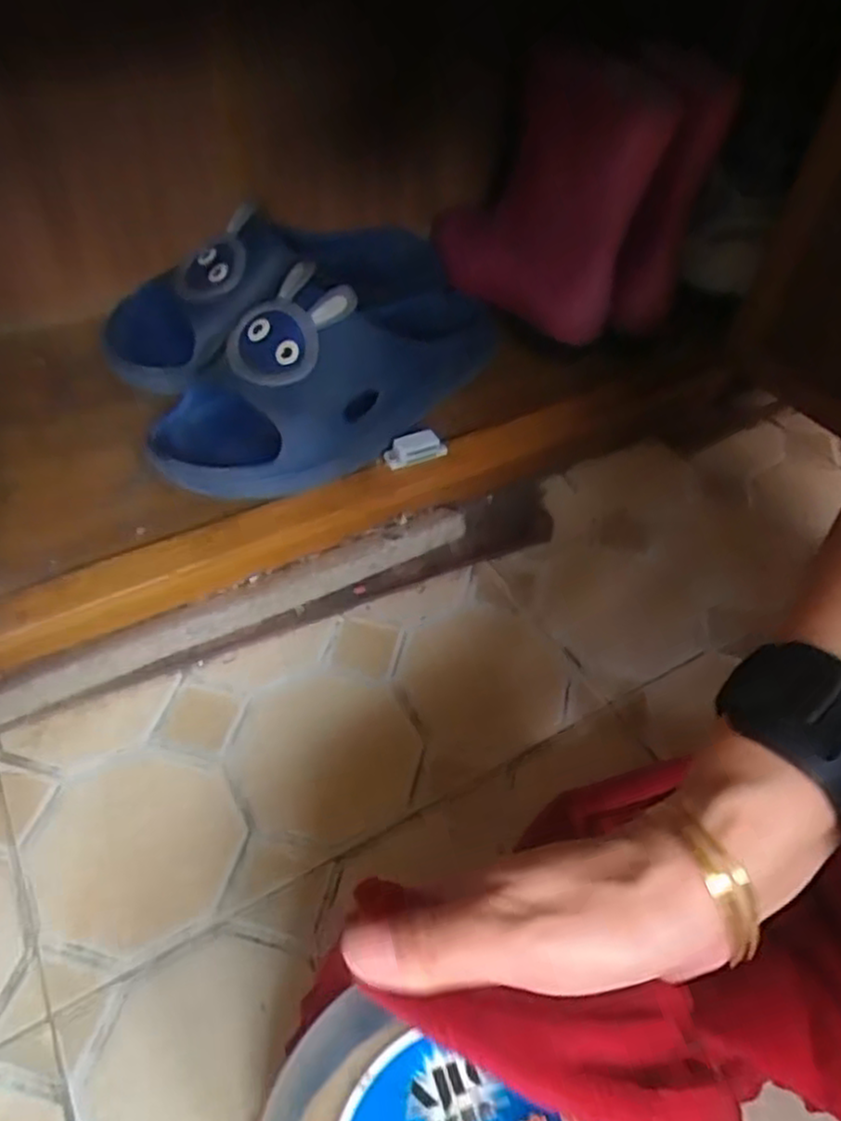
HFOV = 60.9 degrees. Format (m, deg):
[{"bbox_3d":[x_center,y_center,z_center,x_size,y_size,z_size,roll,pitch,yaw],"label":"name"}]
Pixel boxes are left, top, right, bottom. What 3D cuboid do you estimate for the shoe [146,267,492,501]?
[{"bbox_3d":[-0.067,-0.130,0.471,0.111,0.088,0.236,32,53,22],"label":"shoe"}]

